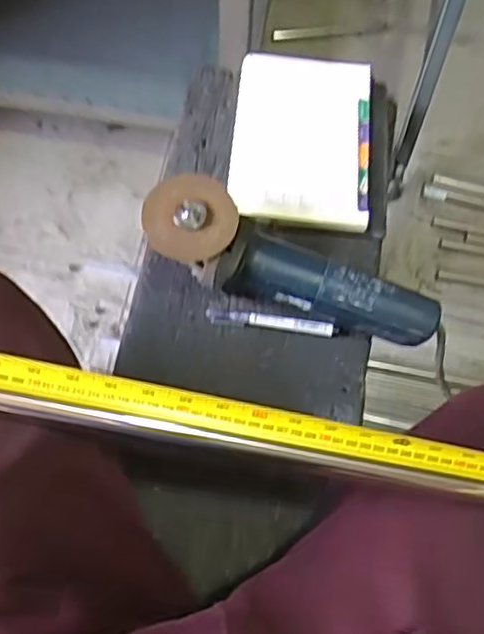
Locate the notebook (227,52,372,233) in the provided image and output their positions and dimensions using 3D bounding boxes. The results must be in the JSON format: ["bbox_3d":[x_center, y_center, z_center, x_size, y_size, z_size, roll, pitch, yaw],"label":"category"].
[{"bbox_3d":[0.066,-0.199,0.748,0.149,0.011,0.217,5,70,0],"label":"notebook"}]

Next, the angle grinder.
[{"bbox_3d":[0.051,-0.052,0.655,0.293,0.091,0.082,16,70,4],"label":"angle grinder"}]

